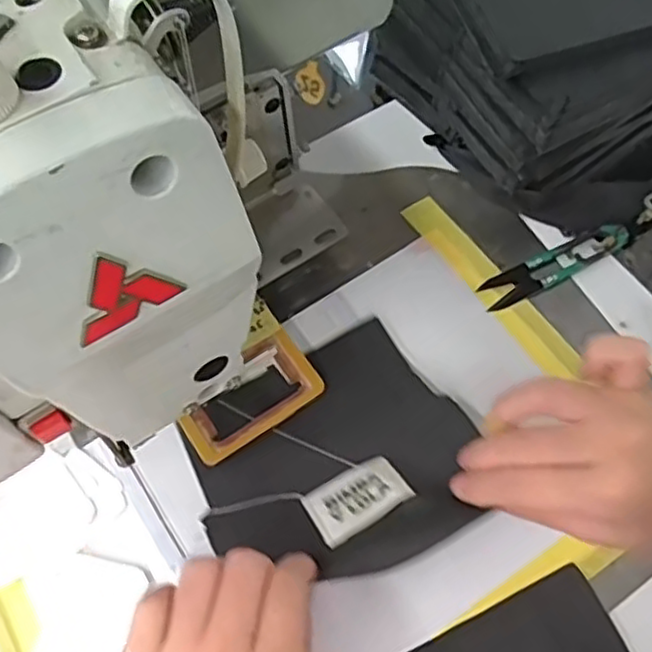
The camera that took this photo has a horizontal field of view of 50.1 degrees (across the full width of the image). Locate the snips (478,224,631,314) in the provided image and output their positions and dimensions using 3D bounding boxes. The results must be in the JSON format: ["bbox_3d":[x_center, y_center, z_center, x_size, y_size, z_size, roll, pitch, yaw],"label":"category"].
[{"bbox_3d":[0.146,-0.040,0.445,0.100,0.010,0.023,-25,64,-9],"label":"snips"}]

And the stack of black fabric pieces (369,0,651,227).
[{"bbox_3d":[0.146,-0.190,0.465,0.161,0.118,0.200,-32,66,-12],"label":"stack of black fabric pieces"}]

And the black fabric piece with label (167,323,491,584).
[{"bbox_3d":[0.003,0.068,0.376,0.141,0.016,0.148,-24,42,-11],"label":"black fabric piece with label"}]

